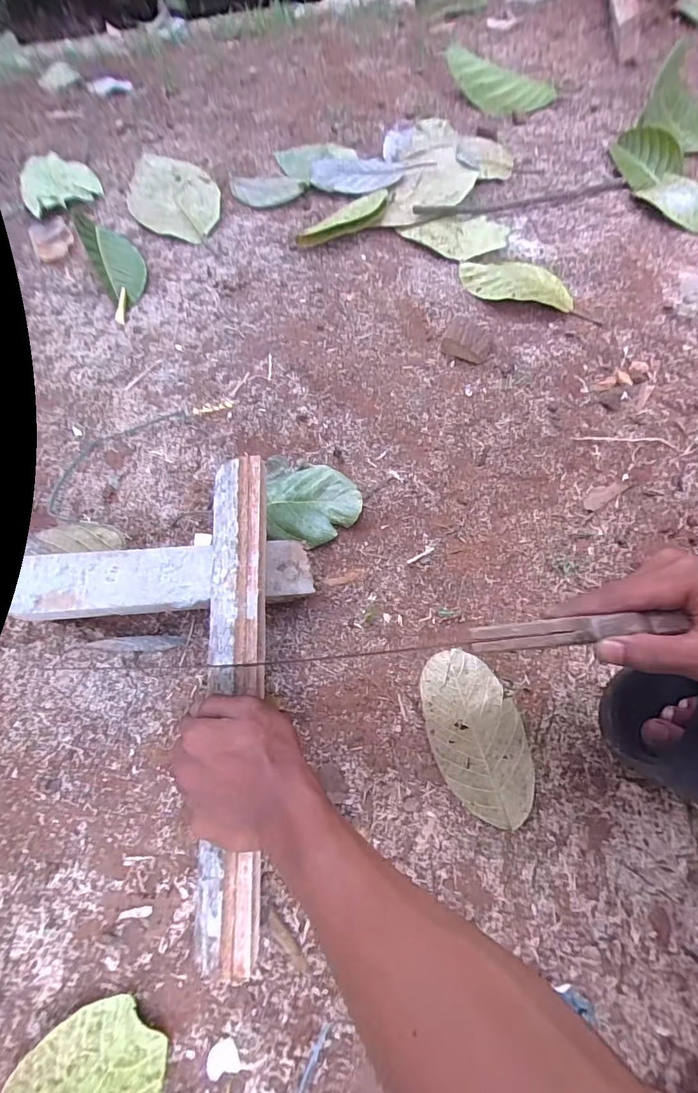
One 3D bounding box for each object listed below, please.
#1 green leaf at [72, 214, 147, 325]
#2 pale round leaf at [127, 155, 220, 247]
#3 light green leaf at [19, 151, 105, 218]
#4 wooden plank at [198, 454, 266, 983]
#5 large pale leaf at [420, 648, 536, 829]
[{"bbox_3d":[-0.344,-0.426,0.656,0.069,0.042,0.208,-25,68,-7],"label":"green leaf"},{"bbox_3d":[-0.294,-0.583,0.734,0.139,0.015,0.262,-28,69,-8],"label":"pale round leaf"},{"bbox_3d":[-0.500,-0.627,0.756,0.122,0.010,0.171,-28,67,-16],"label":"light green leaf"},{"bbox_3d":[-0.099,0.116,0.382,0.054,0.025,0.405,-2,76,2],"label":"wooden plank"},{"bbox_3d":[0.116,0.170,0.405,0.083,0.012,0.148,-17,68,-4],"label":"large pale leaf"}]

